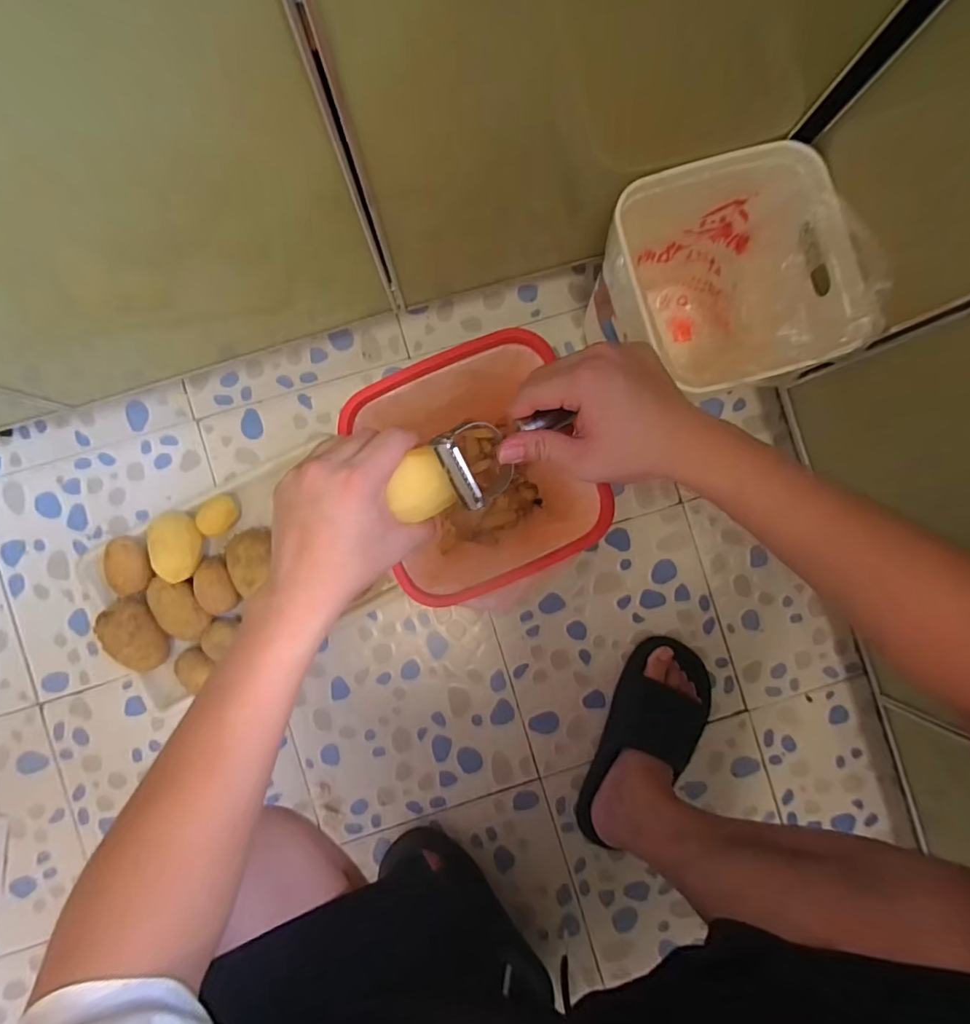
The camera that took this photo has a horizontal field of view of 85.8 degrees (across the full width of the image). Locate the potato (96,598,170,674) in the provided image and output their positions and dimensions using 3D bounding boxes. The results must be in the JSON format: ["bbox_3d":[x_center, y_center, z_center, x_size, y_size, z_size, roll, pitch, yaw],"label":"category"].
[{"bbox_3d":[-0.438,0.153,0.666,0.066,0.059,0.090,-43,90,-3],"label":"potato"}]

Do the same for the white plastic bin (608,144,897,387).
[{"bbox_3d":[0.226,-0.221,0.588,0.207,0.298,0.204,-19,89,-3],"label":"white plastic bin"}]

